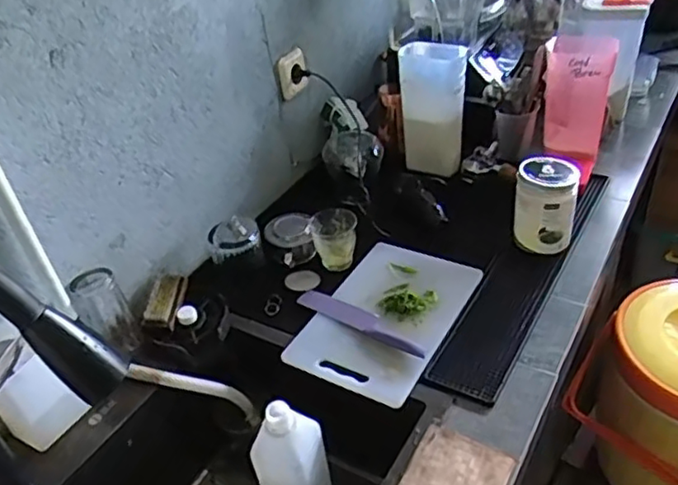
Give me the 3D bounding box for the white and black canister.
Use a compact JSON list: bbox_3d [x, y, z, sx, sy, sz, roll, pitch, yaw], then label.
[{"bbox_3d":[0.331,-0.061,1.012,0.095,0.129,0.079,6,38,18],"label":"white and black canister"}]

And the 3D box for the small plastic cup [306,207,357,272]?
[{"bbox_3d":[-0.007,-0.005,1.050,0.079,0.079,0.070,-8,36,0],"label":"small plastic cup"}]

